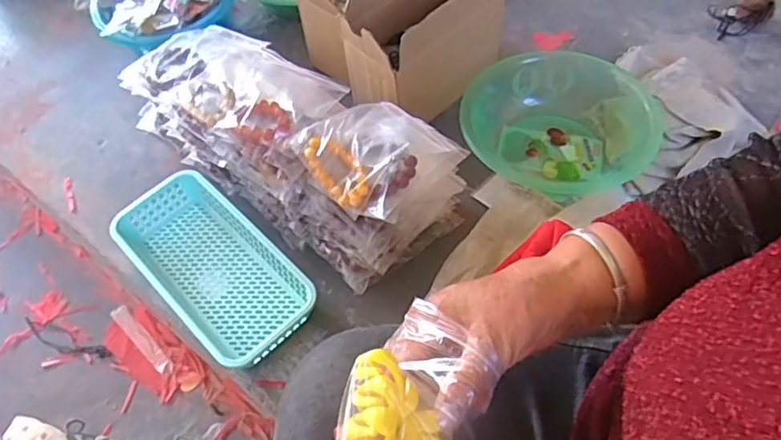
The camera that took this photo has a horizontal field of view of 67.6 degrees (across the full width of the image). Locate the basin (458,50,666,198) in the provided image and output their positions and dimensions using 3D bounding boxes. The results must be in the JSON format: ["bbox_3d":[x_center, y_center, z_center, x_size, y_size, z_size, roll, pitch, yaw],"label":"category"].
[{"bbox_3d":[0.218,-0.116,0.771,0.234,0.078,0.226,-1,58,2],"label":"basin"}]

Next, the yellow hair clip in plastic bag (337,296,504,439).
[{"bbox_3d":[0.009,0.104,0.332,0.071,0.030,0.123,18,61,14],"label":"yellow hair clip in plastic bag"}]

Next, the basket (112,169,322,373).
[{"bbox_3d":[-0.215,0.054,0.701,0.131,0.052,0.260,-41,64,-20],"label":"basket"}]

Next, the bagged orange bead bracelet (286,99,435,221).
[{"bbox_3d":[-0.018,-0.080,0.643,0.132,0.045,0.147,32,65,21],"label":"bagged orange bead bracelet"}]

